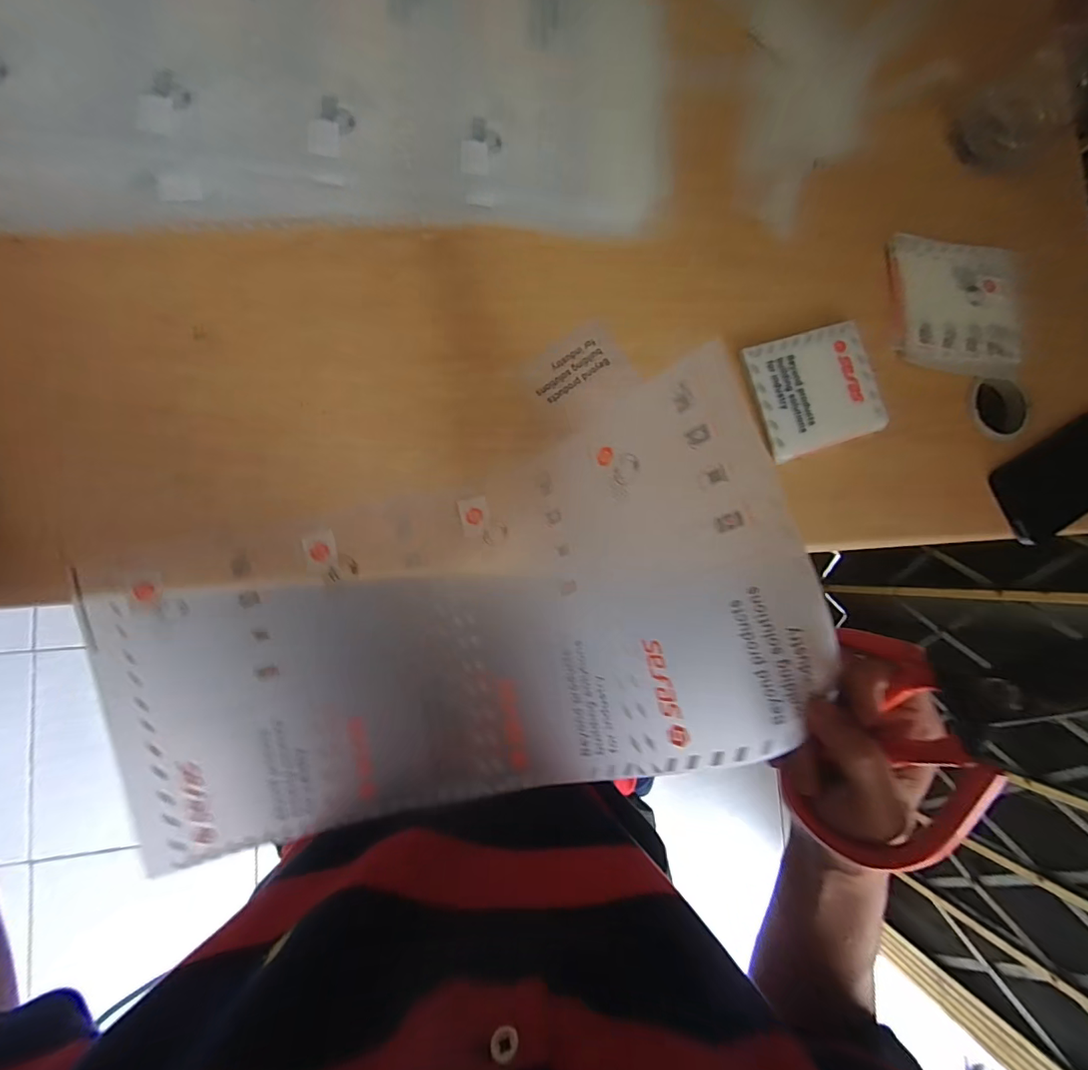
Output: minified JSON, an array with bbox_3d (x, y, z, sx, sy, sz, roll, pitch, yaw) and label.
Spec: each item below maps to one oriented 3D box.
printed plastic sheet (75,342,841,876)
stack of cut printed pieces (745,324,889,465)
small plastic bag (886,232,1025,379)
[{"bbox_3d":[-0.066,0.064,0.301,0.415,0.090,0.205,-16,90,12],"label":"printed plastic sheet"},{"bbox_3d":[0.231,-0.123,0.391,0.115,0.008,0.098,-18,90,-10],"label":"stack of cut printed pieces"},{"bbox_3d":[0.379,-0.209,0.418,0.125,0.015,0.122,1,87,-9],"label":"small plastic bag"}]

